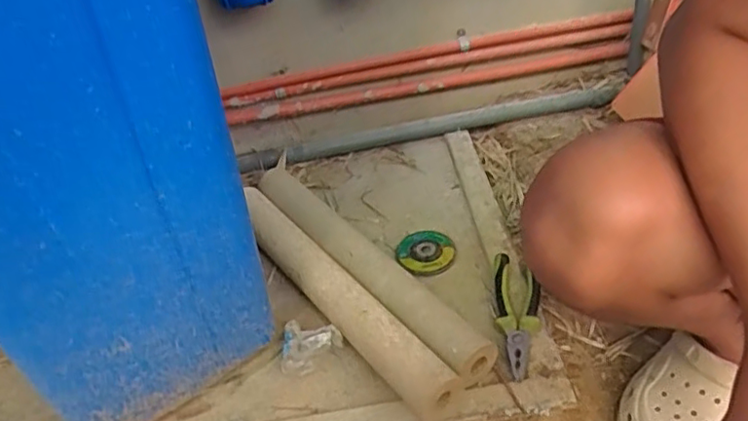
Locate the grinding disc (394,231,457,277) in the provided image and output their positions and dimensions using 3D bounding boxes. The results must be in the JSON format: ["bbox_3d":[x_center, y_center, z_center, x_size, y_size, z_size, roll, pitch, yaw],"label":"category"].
[{"bbox_3d":[0.078,0.065,0.903,0.087,0.017,0.083,-5,38,4],"label":"grinding disc"}]

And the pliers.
[{"bbox_3d":[0.185,0.125,0.771,0.055,0.033,0.188,0,40,10],"label":"pliers"}]

